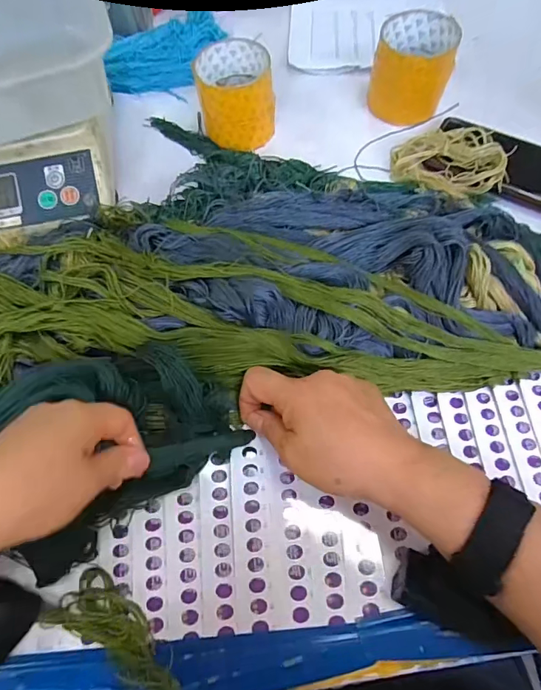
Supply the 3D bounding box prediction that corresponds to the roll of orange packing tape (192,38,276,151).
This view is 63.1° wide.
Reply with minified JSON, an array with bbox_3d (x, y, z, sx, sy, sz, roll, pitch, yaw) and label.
[{"bbox_3d":[-0.037,-0.274,0.488,0.080,0.071,0.082,-1,66,3],"label":"roll of orange packing tape"}]

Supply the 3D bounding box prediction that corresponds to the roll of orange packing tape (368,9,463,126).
[{"bbox_3d":[0.158,-0.307,0.493,0.082,0.074,0.087,-1,66,3],"label":"roll of orange packing tape"}]

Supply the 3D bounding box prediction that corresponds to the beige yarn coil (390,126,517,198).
[{"bbox_3d":[0.187,-0.191,0.458,0.108,0.026,0.078,-5,65,1],"label":"beige yarn coil"}]

